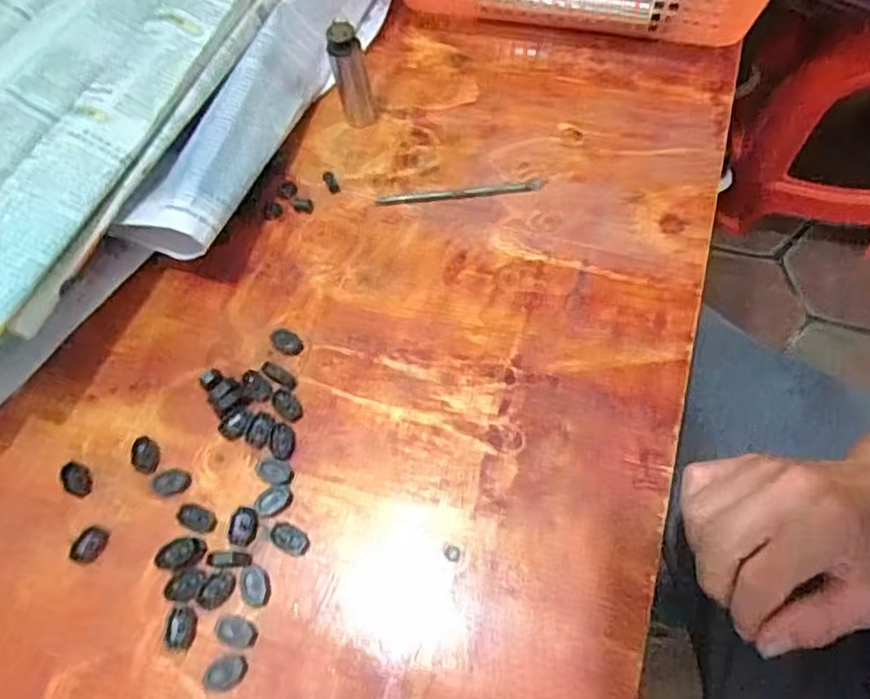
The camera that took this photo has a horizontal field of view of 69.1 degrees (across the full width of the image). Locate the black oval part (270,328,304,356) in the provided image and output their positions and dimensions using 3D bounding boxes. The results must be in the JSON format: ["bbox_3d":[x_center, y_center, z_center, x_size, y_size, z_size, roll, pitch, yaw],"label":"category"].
[{"bbox_3d":[-0.097,-0.006,0.413,0.023,0.004,0.015,29,71,17],"label":"black oval part"}]

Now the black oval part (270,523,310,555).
[{"bbox_3d":[-0.082,0.106,0.355,0.023,0.004,0.014,25,69,15],"label":"black oval part"}]

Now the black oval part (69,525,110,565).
[{"bbox_3d":[-0.200,0.113,0.365,0.015,0.007,0.020,26,70,16],"label":"black oval part"}]

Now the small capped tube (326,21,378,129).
[{"bbox_3d":[-0.059,-0.200,0.461,0.026,0.079,0.019,-33,67,-11],"label":"small capped tube"}]

